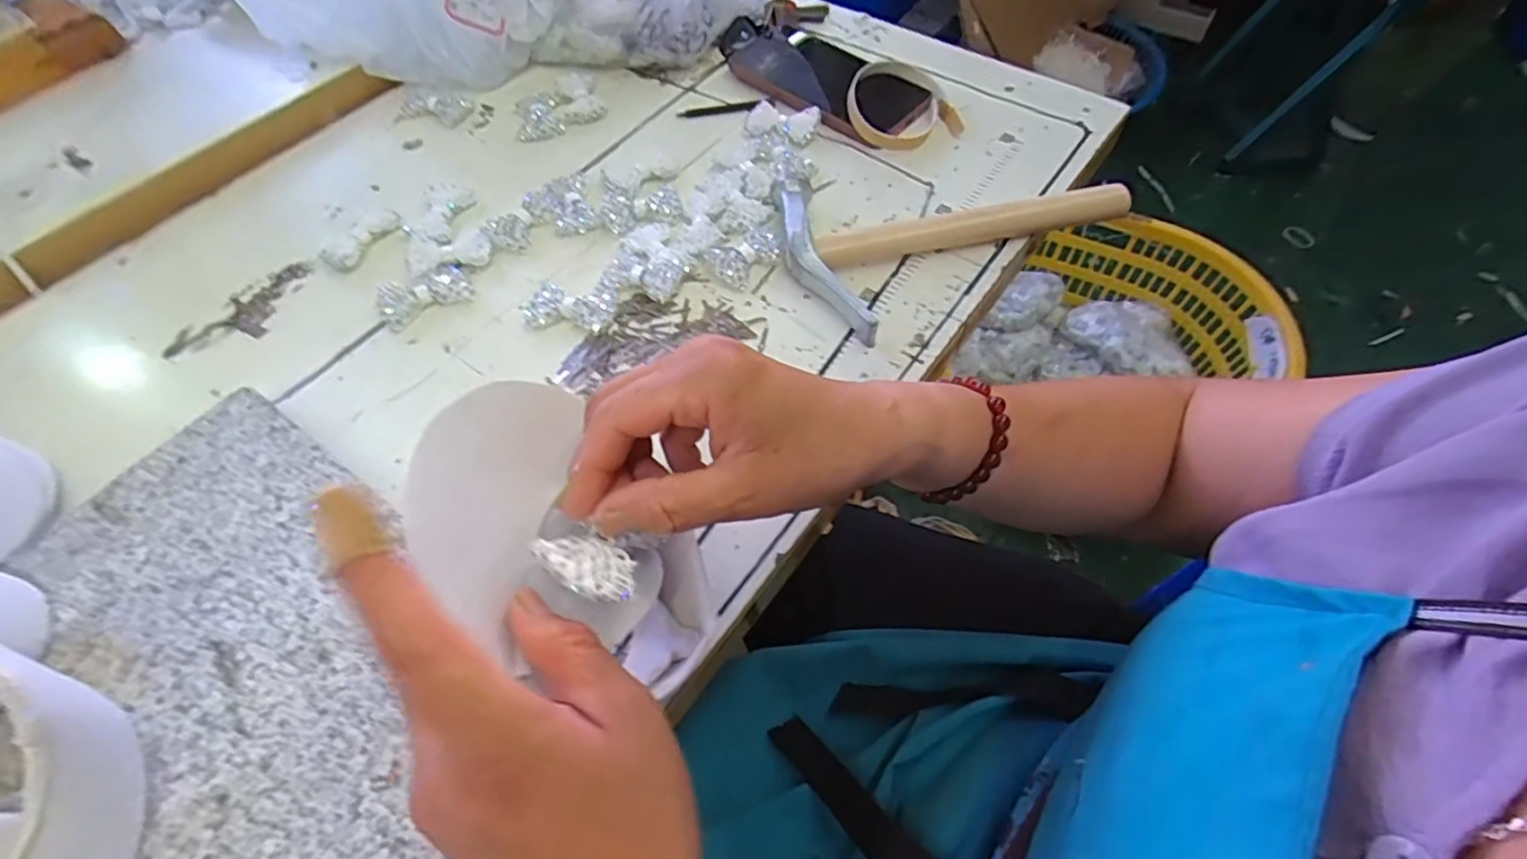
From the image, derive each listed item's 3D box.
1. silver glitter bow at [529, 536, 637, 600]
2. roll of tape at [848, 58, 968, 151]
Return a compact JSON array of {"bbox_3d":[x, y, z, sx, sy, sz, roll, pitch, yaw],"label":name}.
[{"bbox_3d":[-0.064,0.048,0.236,0.036,0.012,0.021,13,58,7],"label":"silver glitter bow"},{"bbox_3d":[0.113,-0.262,0.523,0.090,0.027,0.102,6,58,5],"label":"roll of tape"}]

